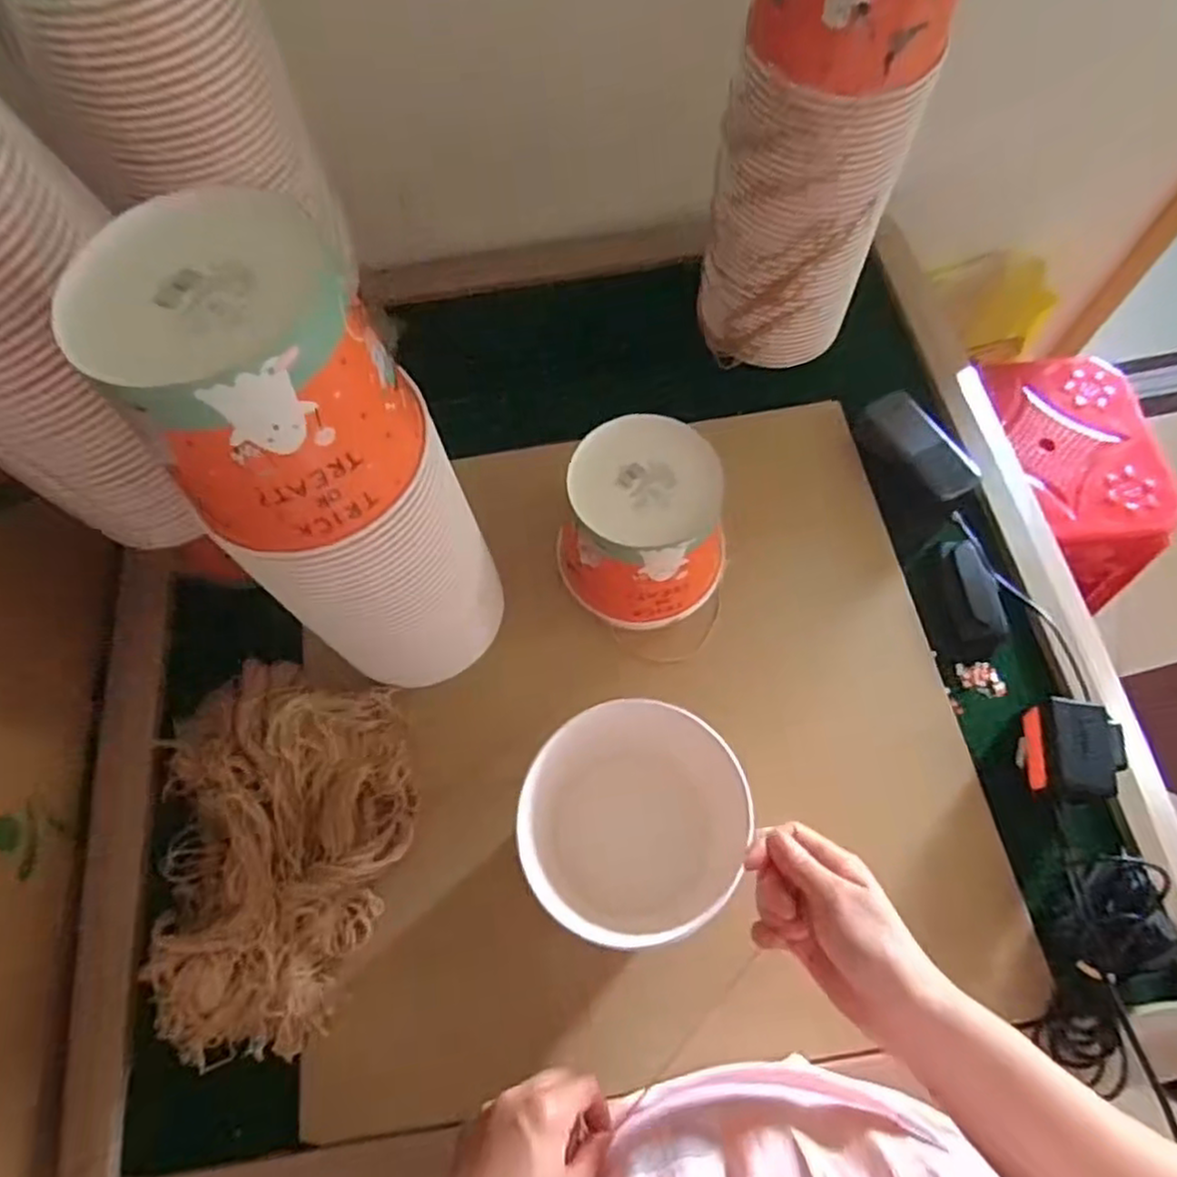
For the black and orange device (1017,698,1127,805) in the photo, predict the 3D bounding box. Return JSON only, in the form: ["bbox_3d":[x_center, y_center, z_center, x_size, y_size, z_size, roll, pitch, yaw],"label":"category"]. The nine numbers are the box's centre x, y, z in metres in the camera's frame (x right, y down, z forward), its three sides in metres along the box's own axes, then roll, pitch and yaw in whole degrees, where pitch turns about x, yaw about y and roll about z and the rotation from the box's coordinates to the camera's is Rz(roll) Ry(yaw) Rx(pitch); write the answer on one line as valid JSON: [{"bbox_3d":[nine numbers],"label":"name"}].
[{"bbox_3d":[0.402,0.139,0.590,0.058,0.059,0.076,8,67,6],"label":"black and orange device"}]

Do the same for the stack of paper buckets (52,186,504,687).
[{"bbox_3d":[-0.160,-0.051,0.496,0.140,0.381,0.120,-29,68,-10],"label":"stack of paper buckets"}]

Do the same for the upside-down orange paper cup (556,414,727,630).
[{"bbox_3d":[0.054,-0.054,0.641,0.138,0.139,0.136,-1,66,2],"label":"upside-down orange paper cup"}]

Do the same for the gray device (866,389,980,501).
[{"bbox_3d":[0.344,-0.143,0.732,0.057,0.038,0.129,-27,68,-9],"label":"gray device"}]

